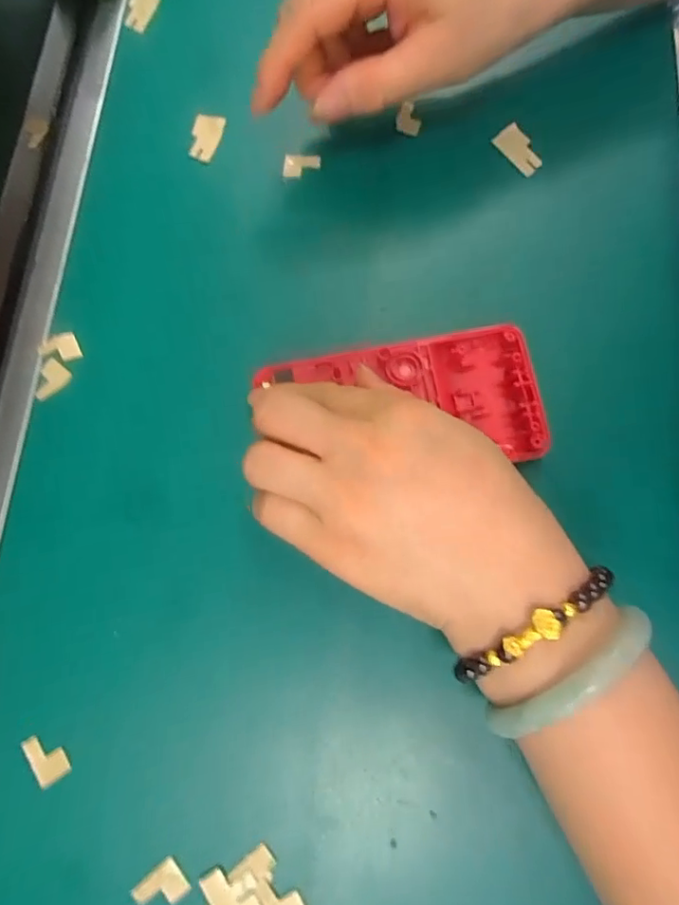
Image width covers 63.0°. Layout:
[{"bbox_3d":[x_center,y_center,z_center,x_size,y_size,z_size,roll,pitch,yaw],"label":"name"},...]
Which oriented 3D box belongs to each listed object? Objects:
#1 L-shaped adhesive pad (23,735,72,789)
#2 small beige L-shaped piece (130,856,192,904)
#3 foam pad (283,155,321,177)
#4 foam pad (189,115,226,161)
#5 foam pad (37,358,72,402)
[{"bbox_3d":[-0.115,0.119,0.216,0.012,0.004,0.020,-34,77,-7],"label":"L-shaped adhesive pad"},{"bbox_3d":[-0.066,0.161,0.205,0.018,0.005,0.013,-37,77,-7],"label":"small beige L-shaped piece"},{"bbox_3d":[-0.019,-0.146,0.283,0.018,0.004,0.013,6,76,4],"label":"foam pad"},{"bbox_3d":[-0.069,-0.163,0.288,0.017,0.006,0.024,10,76,5],"label":"foam pad"},{"bbox_3d":[-0.135,-0.034,0.256,0.013,0.004,0.018,38,80,11],"label":"foam pad"}]

